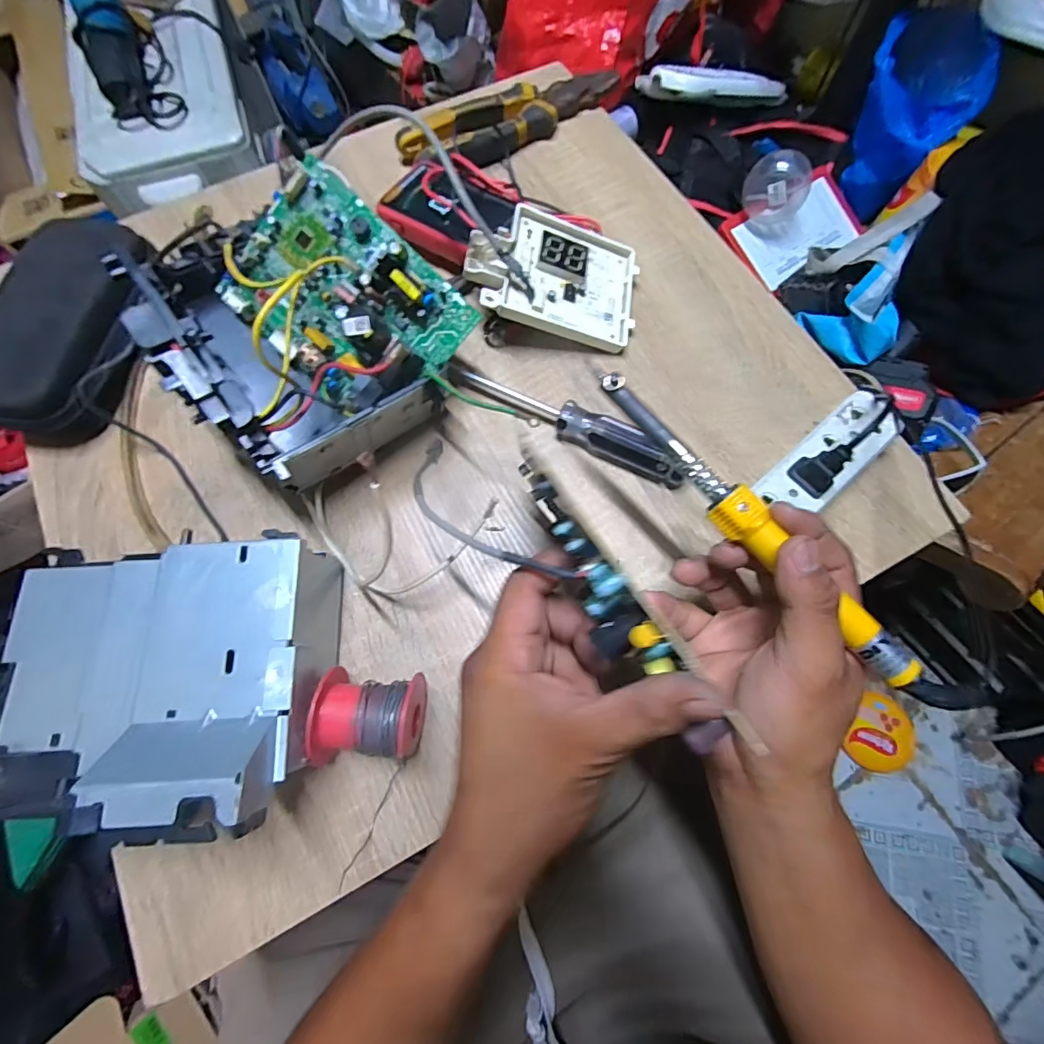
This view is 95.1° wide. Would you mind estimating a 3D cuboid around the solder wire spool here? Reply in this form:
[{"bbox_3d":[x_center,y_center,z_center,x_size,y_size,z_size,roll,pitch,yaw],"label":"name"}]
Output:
[{"bbox_3d":[-0.089,0.111,0.278,0.061,0.043,0.051,-5,71,-2],"label":"solder wire spool"}]

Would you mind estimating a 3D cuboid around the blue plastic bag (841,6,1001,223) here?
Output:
[{"bbox_3d":[0.613,-0.645,0.764,0.146,0.186,0.165,-35,74,-11],"label":"blue plastic bag"}]

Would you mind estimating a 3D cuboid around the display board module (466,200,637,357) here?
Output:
[{"bbox_3d":[0.026,-0.198,0.379,0.136,0.013,0.094,10,81,-17],"label":"display board module"}]

